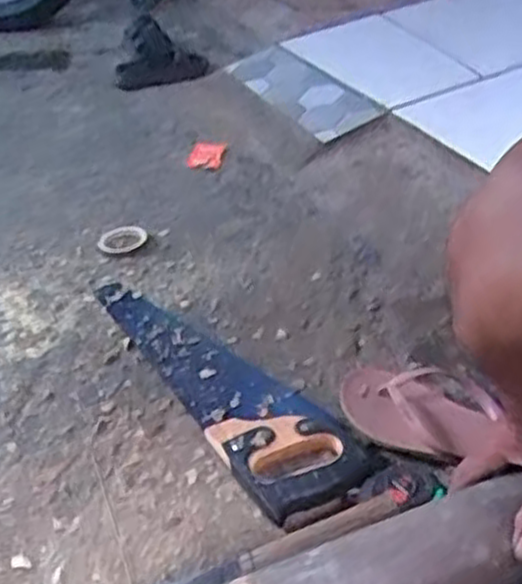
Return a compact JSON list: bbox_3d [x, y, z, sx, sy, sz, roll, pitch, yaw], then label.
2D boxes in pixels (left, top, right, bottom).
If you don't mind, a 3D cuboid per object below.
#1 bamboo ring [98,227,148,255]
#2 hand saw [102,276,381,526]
[{"bbox_3d":[-0.201,-0.078,1.112,0.069,0.015,0.069,-4,37,3],"label":"bamboo ring"},{"bbox_3d":[-0.049,0.084,0.865,0.119,0.033,0.451,-23,40,-21],"label":"hand saw"}]

